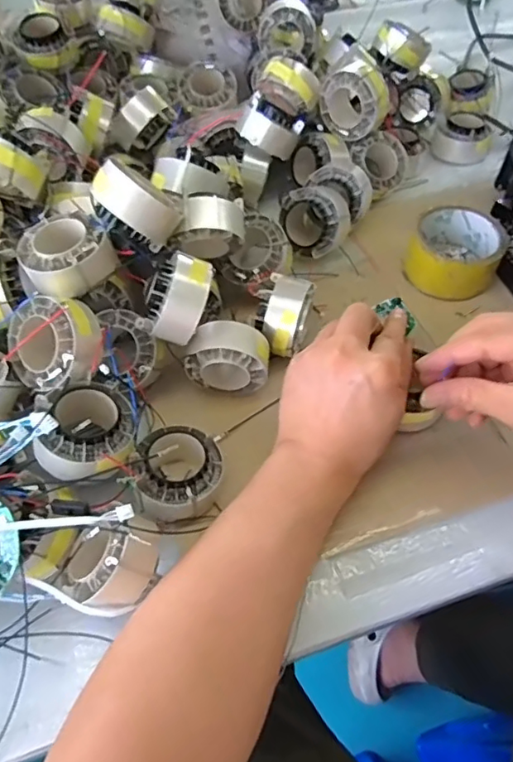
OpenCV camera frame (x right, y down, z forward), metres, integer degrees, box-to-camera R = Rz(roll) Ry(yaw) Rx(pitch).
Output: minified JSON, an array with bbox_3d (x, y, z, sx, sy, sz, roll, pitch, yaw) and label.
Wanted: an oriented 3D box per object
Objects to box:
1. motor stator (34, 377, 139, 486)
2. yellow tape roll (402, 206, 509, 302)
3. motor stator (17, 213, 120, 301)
[{"bbox_3d":[-0.116,0.035,0.379,0.066,0.047,0.070,10,52,-2],"label":"motor stator"},{"bbox_3d":[0.189,-0.121,0.530,0.086,0.047,0.092,-1,55,1],"label":"yellow tape roll"},{"bbox_3d":[-0.143,-0.097,0.410,0.063,0.026,0.065,-32,60,-19],"label":"motor stator"}]

